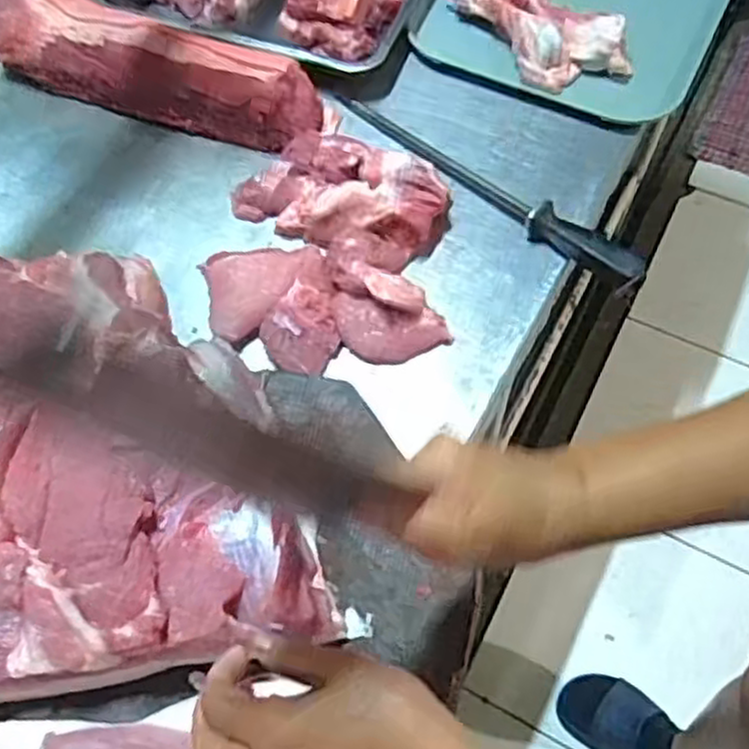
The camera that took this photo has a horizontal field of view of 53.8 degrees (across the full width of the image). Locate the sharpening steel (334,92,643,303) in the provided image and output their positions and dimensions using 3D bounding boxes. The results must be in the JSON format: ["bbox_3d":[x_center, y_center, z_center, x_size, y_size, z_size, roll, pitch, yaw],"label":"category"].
[{"bbox_3d":[0.117,-0.211,0.783,0.033,0.042,0.393,-41,69,-19],"label":"sharpening steel"}]

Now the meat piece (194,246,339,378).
[{"bbox_3d":[-0.102,-0.069,0.733,0.120,0.033,0.152,-12,63,-6],"label":"meat piece"}]

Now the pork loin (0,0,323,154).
[{"bbox_3d":[-0.256,-0.368,0.861,0.412,0.089,0.114,18,63,9],"label":"pork loin"}]

